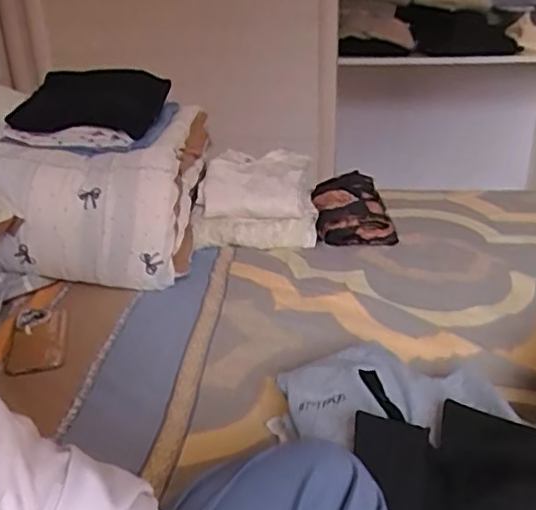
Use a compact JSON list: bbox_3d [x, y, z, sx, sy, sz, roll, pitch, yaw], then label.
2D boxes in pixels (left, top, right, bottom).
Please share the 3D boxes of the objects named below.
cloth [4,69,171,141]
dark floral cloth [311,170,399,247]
[{"bbox_3d":[-0.335,-0.284,1.157,0.268,0.041,0.204,5,43,1],"label":"cloth"},{"bbox_3d":[0.165,-0.092,1.219,0.146,0.064,0.238,-1,25,1],"label":"dark floral cloth"}]

